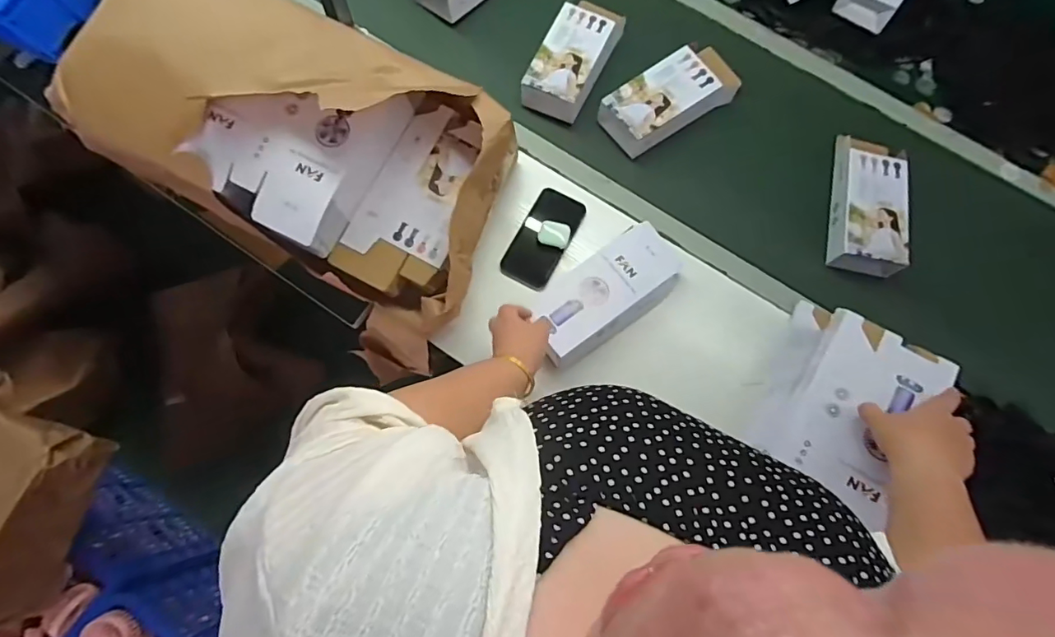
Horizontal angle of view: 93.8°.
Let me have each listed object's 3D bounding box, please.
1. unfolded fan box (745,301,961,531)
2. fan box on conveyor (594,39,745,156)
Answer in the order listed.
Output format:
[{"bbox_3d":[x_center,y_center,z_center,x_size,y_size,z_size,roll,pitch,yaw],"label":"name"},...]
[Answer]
[{"bbox_3d":[0.413,0.107,0.658,0.152,0.121,0.250,35,76,10],"label":"unfolded fan box"},{"bbox_3d":[0.247,-0.382,0.846,0.248,0.049,0.106,-33,76,-10],"label":"fan box on conveyor"}]

